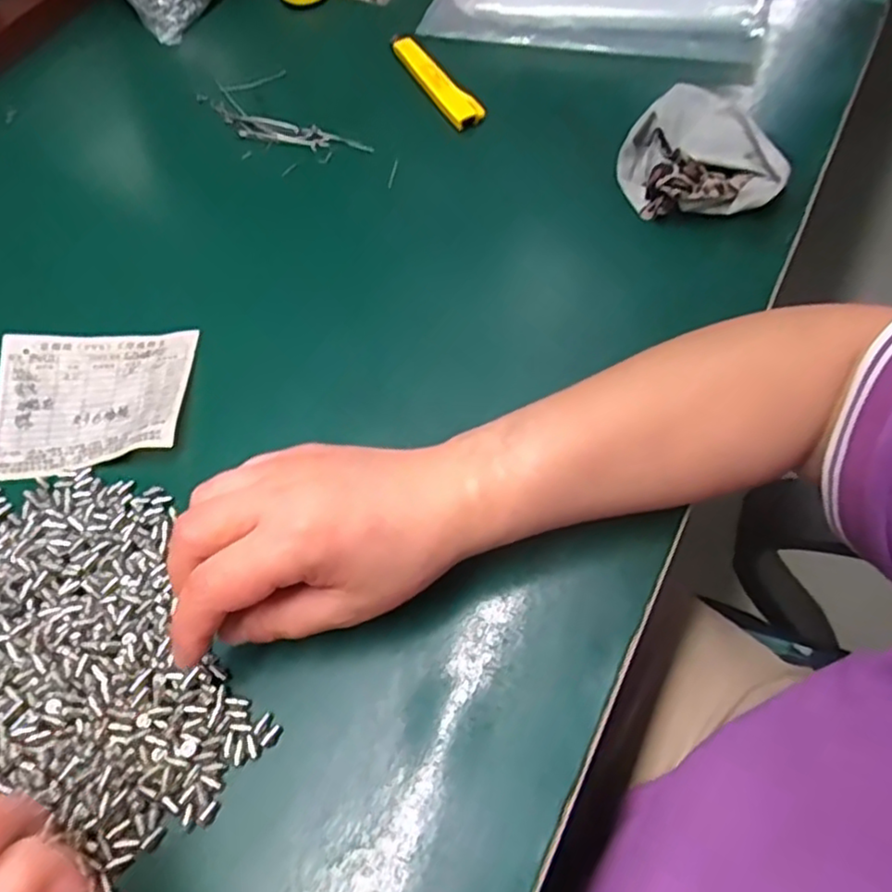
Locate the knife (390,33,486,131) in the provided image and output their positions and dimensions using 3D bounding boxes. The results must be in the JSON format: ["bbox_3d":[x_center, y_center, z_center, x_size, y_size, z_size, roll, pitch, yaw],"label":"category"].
[{"bbox_3d":[-0.012,-0.277,0.525,0.022,0.019,0.129,-27,62,-13],"label":"knife"}]

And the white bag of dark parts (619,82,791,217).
[{"bbox_3d":[0.162,-0.192,0.449,0.092,0.035,0.102,-6,59,0],"label":"white bag of dark parts"}]

